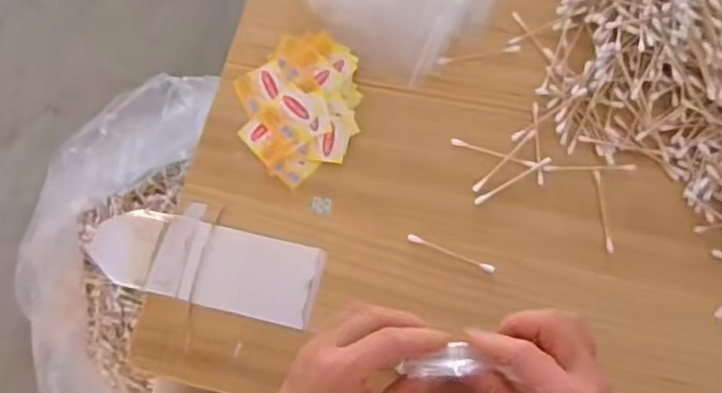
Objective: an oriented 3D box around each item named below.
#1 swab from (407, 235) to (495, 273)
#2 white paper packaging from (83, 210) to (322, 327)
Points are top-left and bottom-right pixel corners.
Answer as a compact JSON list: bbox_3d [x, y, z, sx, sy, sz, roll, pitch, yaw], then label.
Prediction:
[{"bbox_3d":[0.069,0.043,0.493,0.069,0.004,0.006,22,73,8],"label":"swab"},{"bbox_3d":[-0.122,0.052,0.507,0.182,0.011,0.063,13,72,5],"label":"white paper packaging"}]

